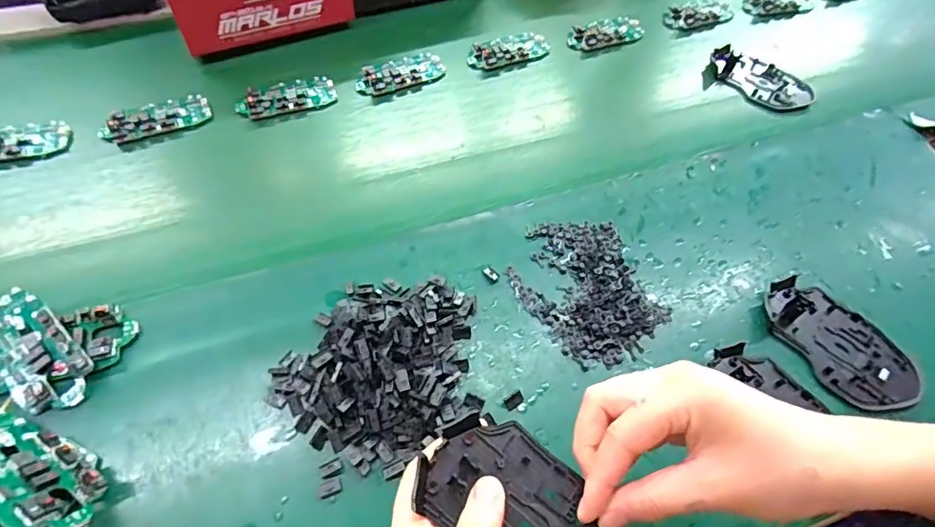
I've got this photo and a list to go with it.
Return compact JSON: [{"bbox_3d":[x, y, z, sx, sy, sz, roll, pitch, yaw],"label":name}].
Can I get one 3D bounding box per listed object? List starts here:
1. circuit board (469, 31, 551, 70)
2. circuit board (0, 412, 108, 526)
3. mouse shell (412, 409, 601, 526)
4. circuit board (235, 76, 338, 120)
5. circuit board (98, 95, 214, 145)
[{"bbox_3d":[0.047,-0.246,0.579,0.097,0.016,0.046,-25,61,-18],"label":"circuit board"},{"bbox_3d":[-0.254,0.115,0.290,0.098,0.013,0.054,31,16,13],"label":"circuit board"},{"bbox_3d":[0.029,0.128,0.251,0.067,0.017,0.112,-35,65,-23],"label":"mouse shell"},{"bbox_3d":[-0.185,-0.171,0.511,0.096,0.012,0.042,-19,59,-14],"label":"circuit board"},{"bbox_3d":[-0.301,-0.142,0.486,0.094,0.016,0.041,-28,62,-19],"label":"circuit board"}]

